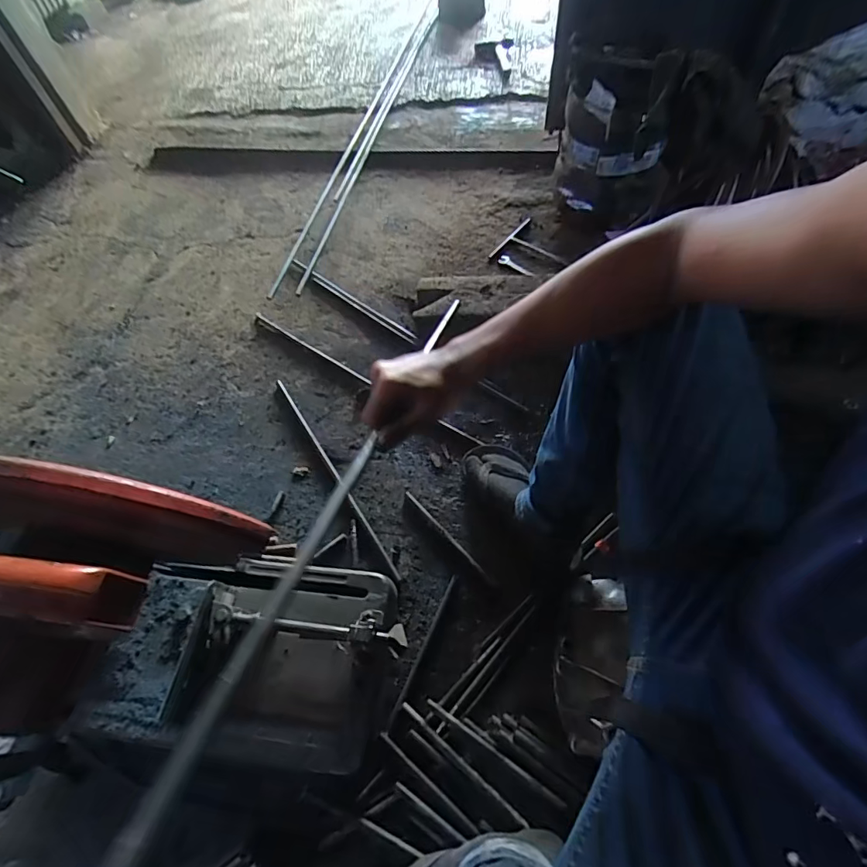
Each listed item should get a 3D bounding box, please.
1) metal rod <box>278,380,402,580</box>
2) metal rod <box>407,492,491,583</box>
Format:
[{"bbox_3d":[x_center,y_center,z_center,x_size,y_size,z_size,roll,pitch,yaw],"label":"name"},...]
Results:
[{"bbox_3d":[-0.186,0.062,0.864,0.011,0.012,0.471,-31,62,-13],"label":"metal rod"},{"bbox_3d":[0.021,0.170,0.791,0.010,0.004,0.204,-39,64,-17],"label":"metal rod"}]

